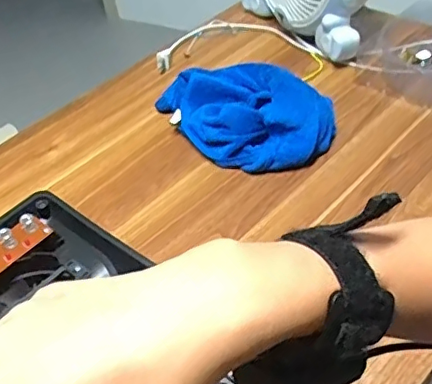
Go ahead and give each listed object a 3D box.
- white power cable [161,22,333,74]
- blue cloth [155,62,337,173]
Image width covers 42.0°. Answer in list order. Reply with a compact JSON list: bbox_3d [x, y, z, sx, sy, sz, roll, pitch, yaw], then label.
[{"bbox_3d":[0.035,-0.242,0.897,0.250,0.015,0.145,-5,43,3],"label":"white power cable"},{"bbox_3d":[0.029,-0.110,0.722,0.144,0.059,0.248,-29,46,-21],"label":"blue cloth"}]

